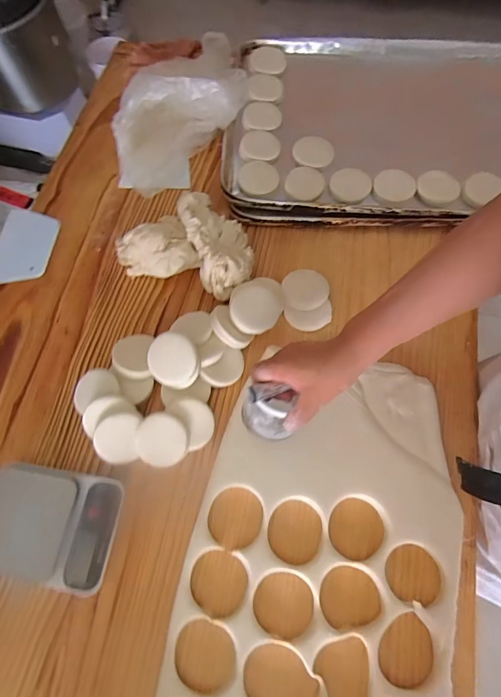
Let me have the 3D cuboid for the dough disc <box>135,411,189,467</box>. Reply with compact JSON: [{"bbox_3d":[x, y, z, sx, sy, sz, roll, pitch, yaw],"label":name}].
[{"bbox_3d":[-0.119,0.123,0.505,0.067,0.005,0.069,0,87,-7],"label":"dough disc"}]

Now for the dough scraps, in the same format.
[{"bbox_3d":[-0.097,-0.152,0.589,0.175,0.059,0.172,-1,70,2],"label":"dough scraps"}]

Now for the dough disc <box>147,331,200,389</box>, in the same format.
[{"bbox_3d":[-0.106,0.017,0.524,0.071,0.017,0.071,0,92,-13],"label":"dough disc"}]

